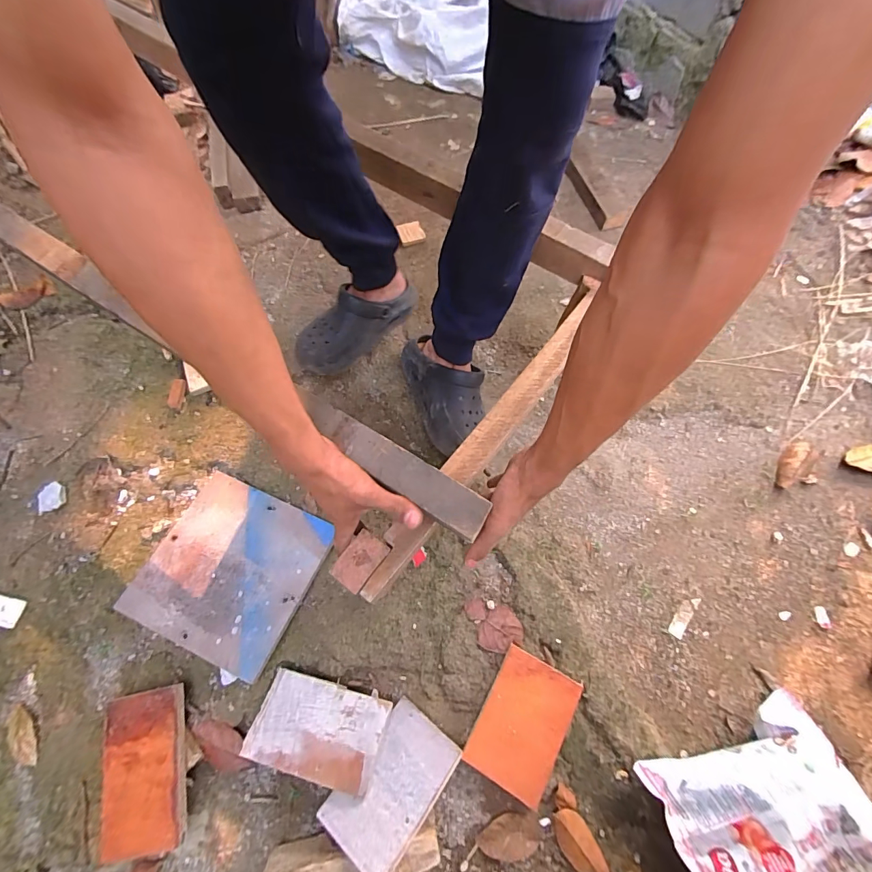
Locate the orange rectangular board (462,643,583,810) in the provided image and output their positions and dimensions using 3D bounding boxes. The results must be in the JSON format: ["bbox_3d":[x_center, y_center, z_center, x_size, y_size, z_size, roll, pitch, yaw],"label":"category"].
[{"bbox_3d":[0.123,0.403,0.586,0.112,0.012,0.162,25,69,16],"label":"orange rectangular board"}]

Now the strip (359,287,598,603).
[{"bbox_3d":[0.074,-0.012,0.521,0.041,0.013,0.493,36,70,16],"label":"strip"}]

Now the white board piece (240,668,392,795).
[{"bbox_3d":[-0.166,0.406,0.578,0.179,0.009,0.109,10,47,10],"label":"white board piece"}]

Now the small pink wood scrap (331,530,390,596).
[{"bbox_3d":[-0.084,0.136,0.453,0.040,0.005,0.060,34,70,15],"label":"small pink wood scrap"}]

